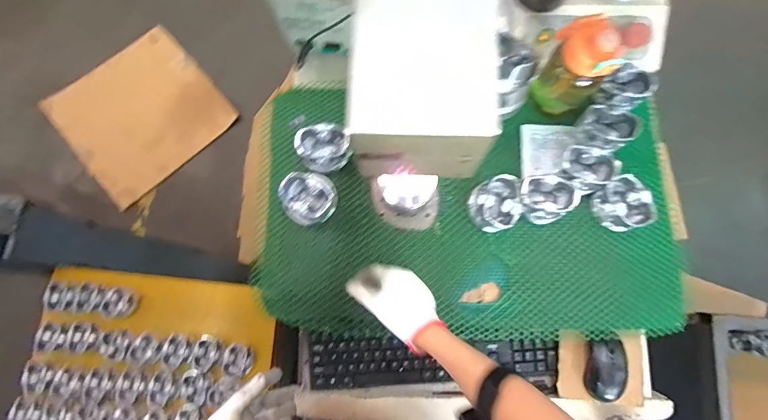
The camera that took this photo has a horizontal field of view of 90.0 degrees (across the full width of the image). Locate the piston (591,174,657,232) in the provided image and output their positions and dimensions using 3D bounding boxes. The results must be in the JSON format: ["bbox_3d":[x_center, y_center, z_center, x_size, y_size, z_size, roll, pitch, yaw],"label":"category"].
[{"bbox_3d":[0.386,-0.008,0.622,0.072,0.054,0.083,-42,80,-8],"label":"piston"}]

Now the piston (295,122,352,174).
[{"bbox_3d":[-0.100,-0.104,0.643,0.084,0.041,0.073,-18,78,-3],"label":"piston"}]

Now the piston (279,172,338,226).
[{"bbox_3d":[-0.123,-0.018,0.631,0.085,0.053,0.078,0,77,1],"label":"piston"}]

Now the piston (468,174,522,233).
[{"bbox_3d":[0.178,-0.008,0.608,0.073,0.061,0.077,0,77,1],"label":"piston"}]

